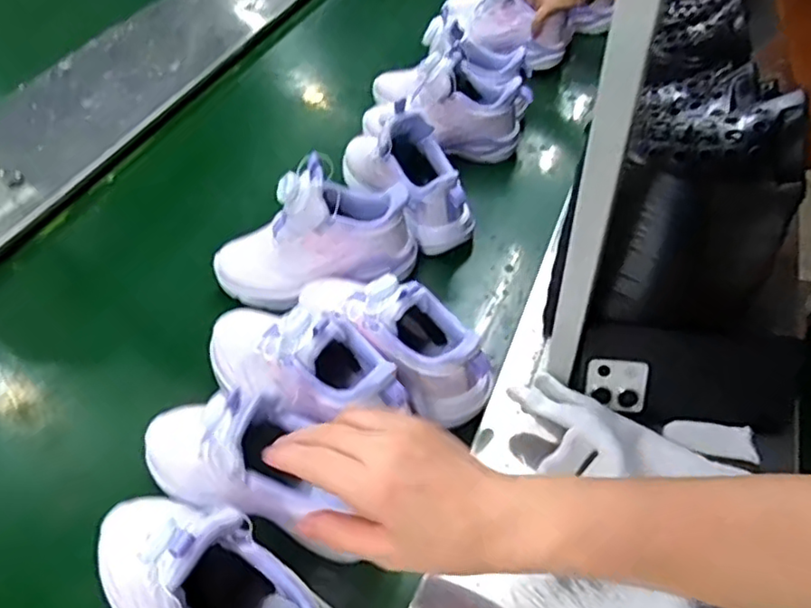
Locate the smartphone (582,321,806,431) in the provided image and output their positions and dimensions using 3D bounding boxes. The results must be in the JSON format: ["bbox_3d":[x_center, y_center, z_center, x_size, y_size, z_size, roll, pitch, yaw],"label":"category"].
[{"bbox_3d":[0.226,0.059,0.504,0.166,0.077,0.006,5,7,5],"label":"smartphone"}]

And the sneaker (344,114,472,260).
[{"bbox_3d":[-0.002,-0.155,0.696,0.076,0.114,0.186,-24,50,-19],"label":"sneaker"}]

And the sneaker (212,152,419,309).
[{"bbox_3d":[-0.090,-0.070,0.630,0.201,0.121,0.090,-10,46,-8],"label":"sneaker"}]

